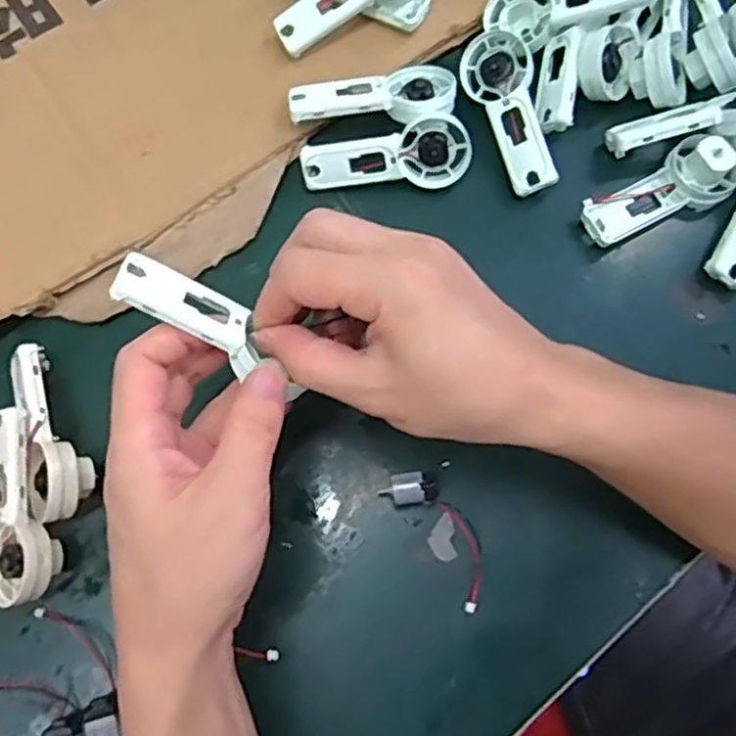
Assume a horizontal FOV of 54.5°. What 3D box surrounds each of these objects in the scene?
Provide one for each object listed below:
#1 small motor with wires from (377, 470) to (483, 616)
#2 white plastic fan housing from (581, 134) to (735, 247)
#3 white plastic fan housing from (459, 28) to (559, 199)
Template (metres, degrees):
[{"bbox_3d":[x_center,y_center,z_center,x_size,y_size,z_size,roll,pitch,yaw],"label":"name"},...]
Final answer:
[{"bbox_3d":[0.038,0.083,0.359,0.029,0.021,0.072,-35,80,-7],"label":"small motor with wires"},{"bbox_3d":[0.162,-0.095,0.394,0.085,0.025,0.038,-32,79,-7],"label":"white plastic fan housing"},{"bbox_3d":[0.081,-0.147,0.409,0.037,0.015,0.097,-18,81,24],"label":"white plastic fan housing"}]

